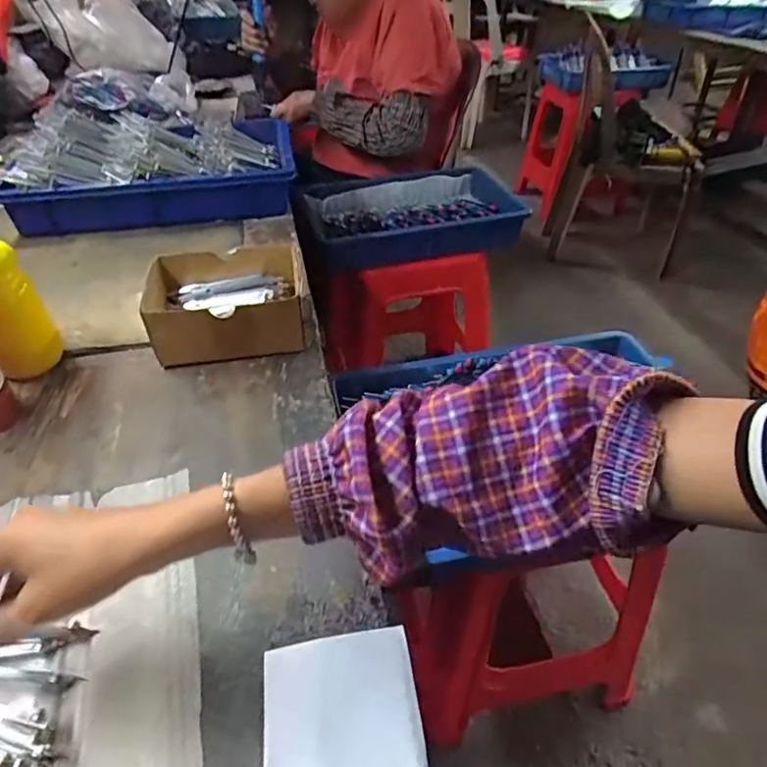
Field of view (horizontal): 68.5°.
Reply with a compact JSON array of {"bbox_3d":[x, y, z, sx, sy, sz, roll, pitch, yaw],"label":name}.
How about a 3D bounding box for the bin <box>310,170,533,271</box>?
[{"bbox_3d":[0.059,-0.346,1.197,0.430,0.095,0.312,-11,42,-10],"label":"bin"}]

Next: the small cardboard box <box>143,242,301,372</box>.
[{"bbox_3d":[-0.174,-0.088,0.637,0.160,0.072,0.136,-8,41,-7],"label":"small cardboard box"}]

